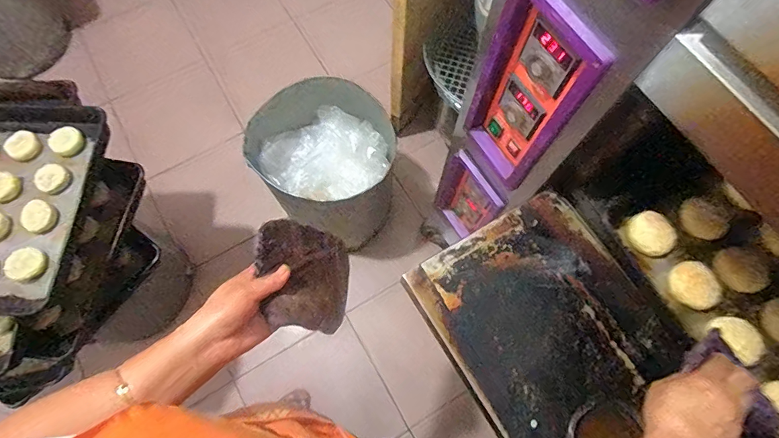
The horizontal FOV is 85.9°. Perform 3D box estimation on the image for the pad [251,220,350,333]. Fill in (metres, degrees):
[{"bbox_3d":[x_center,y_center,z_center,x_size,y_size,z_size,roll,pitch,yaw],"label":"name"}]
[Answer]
[{"bbox_3d":[-0.103,0.067,0.517,0.128,0.021,0.135,16,52,-36],"label":"pad"}]

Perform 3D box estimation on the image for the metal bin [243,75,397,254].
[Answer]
[{"bbox_3d":[-0.170,-0.154,1.292,0.395,0.360,0.393,0,69,0],"label":"metal bin"}]

